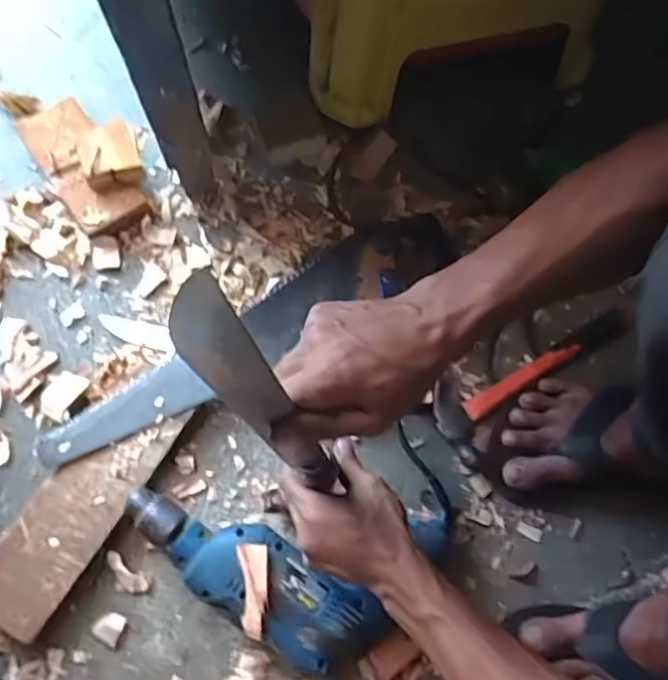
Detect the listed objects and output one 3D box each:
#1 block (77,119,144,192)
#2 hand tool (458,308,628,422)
[{"bbox_3d":[-0.256,-0.210,0.685,0.061,0.029,0.073,-21,75,-9],"label":"block"},{"bbox_3d":[0.239,0.024,0.670,0.215,0.013,0.024,-30,76,-11],"label":"hand tool"}]

